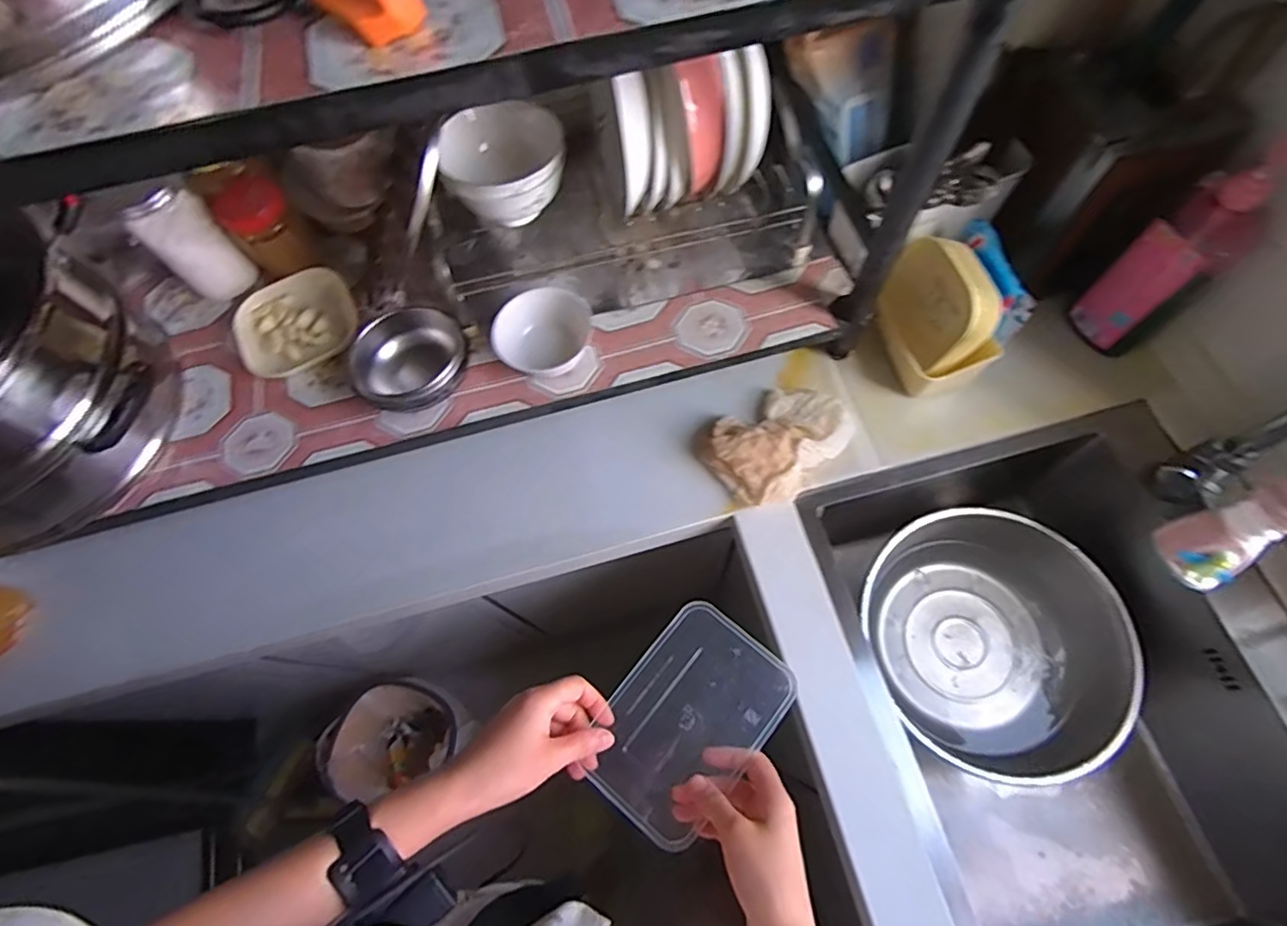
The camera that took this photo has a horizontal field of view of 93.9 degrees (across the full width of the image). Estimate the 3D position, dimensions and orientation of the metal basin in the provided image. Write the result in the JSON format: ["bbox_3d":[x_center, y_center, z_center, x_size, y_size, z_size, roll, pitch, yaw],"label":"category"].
[{"bbox_3d":[0.445,0.230,0.786,0.264,0.138,0.307,-10,68,-1],"label":"metal basin"}]

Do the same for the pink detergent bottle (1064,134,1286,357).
[{"bbox_3d":[0.579,-0.222,0.652,0.062,0.255,0.084,-32,70,-10],"label":"pink detergent bottle"}]

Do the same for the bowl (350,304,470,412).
[{"bbox_3d":[-0.254,-0.110,0.668,0.119,0.061,0.115,-1,68,3],"label":"bowl"}]

